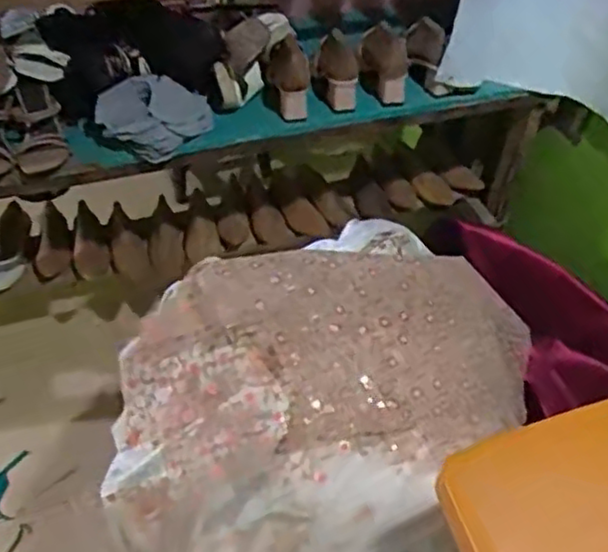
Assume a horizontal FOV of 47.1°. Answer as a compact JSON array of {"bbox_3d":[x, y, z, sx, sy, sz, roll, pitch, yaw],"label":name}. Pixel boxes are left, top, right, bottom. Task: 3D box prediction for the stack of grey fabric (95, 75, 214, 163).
[{"bbox_3d":[-0.254,-0.308,1.254,0.173,0.064,0.201,9,45,6],"label":"stack of grey fabric"}]

